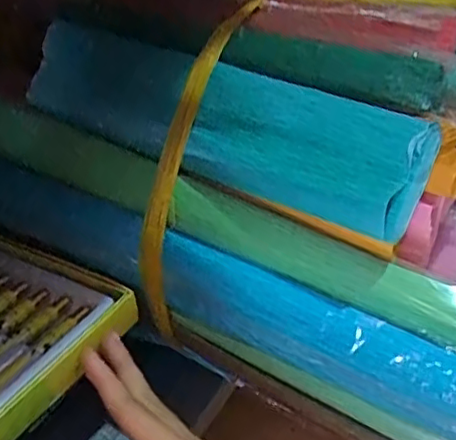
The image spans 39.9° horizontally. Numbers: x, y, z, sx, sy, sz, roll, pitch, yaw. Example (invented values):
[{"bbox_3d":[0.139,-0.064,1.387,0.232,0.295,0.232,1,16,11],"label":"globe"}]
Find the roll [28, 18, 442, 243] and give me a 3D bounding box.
[{"bbox_3d":[-0.014,-0.057,0.344,0.245,0.063,0.014,21,-2,29],"label":"roll"}]

